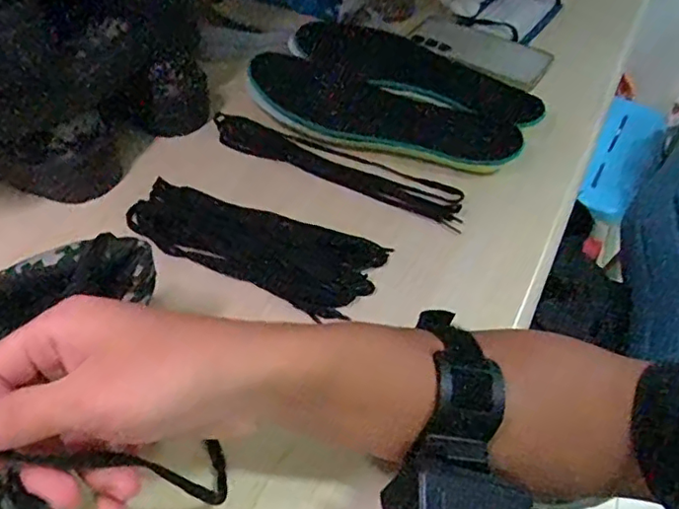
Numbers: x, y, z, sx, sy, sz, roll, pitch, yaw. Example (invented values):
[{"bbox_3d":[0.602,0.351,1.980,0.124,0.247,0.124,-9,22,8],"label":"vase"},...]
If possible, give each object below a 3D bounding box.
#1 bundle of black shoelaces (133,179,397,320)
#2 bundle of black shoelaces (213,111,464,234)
[{"bbox_3d":[-0.067,-0.008,0.444,0.192,0.012,0.074,16,48,11],"label":"bundle of black shoelaces"},{"bbox_3d":[-0.005,-0.080,0.526,0.237,0.013,0.041,21,49,14],"label":"bundle of black shoelaces"}]

